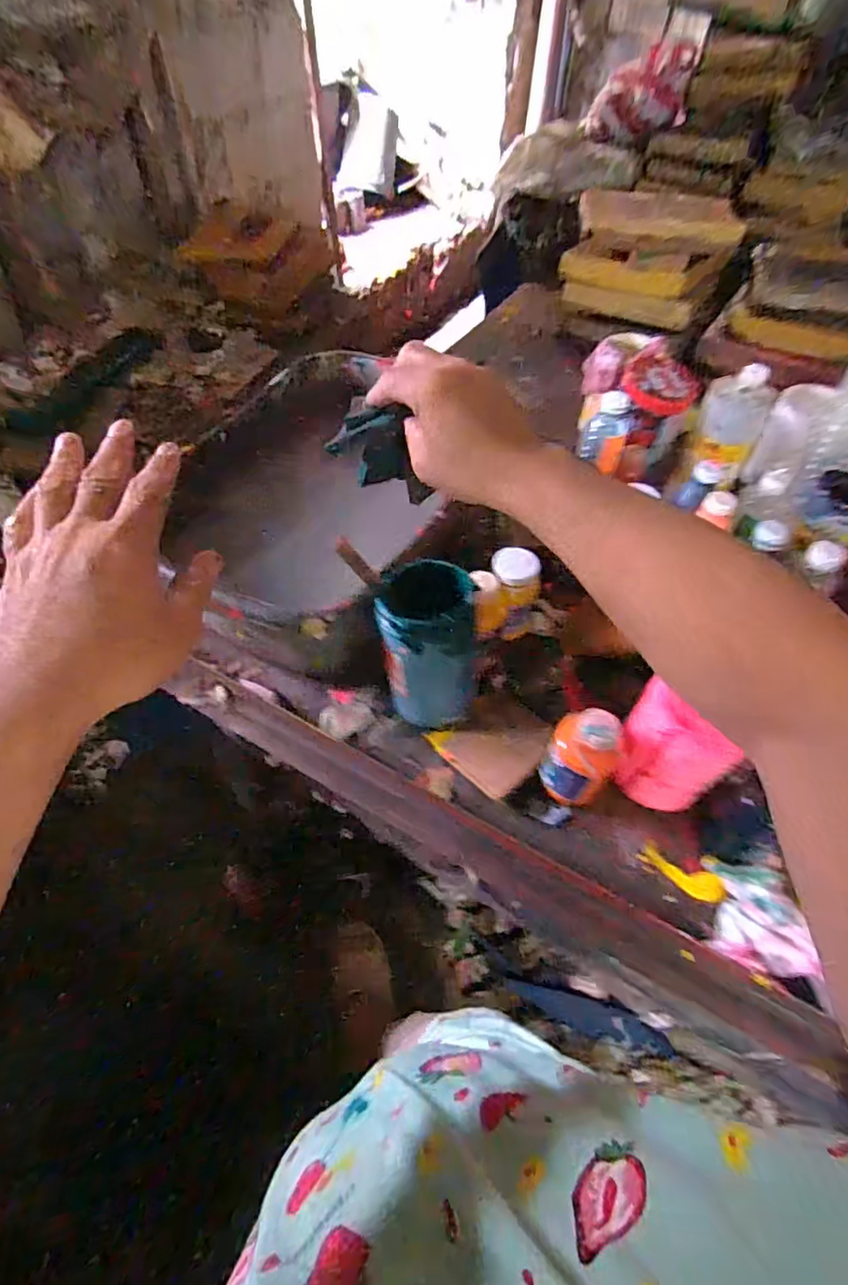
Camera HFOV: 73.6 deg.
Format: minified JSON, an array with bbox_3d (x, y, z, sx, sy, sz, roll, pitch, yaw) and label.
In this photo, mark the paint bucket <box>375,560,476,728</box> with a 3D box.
[{"bbox_3d":[0.003,0.003,0.572,0.094,0.160,0.096,1,54,-2],"label":"paint bucket"}]

